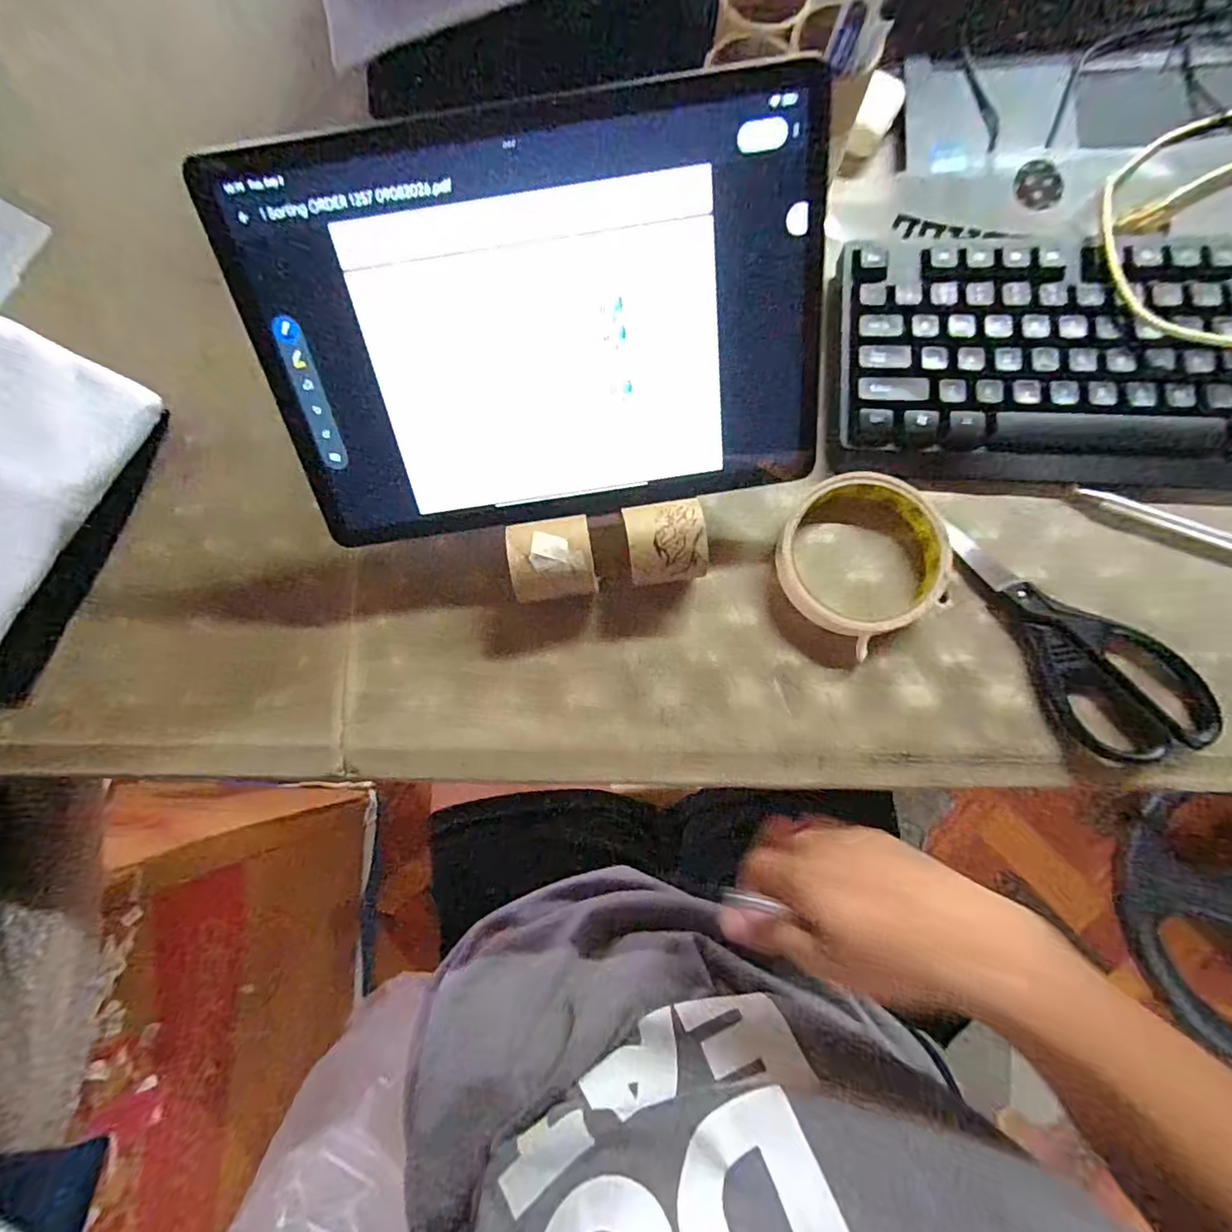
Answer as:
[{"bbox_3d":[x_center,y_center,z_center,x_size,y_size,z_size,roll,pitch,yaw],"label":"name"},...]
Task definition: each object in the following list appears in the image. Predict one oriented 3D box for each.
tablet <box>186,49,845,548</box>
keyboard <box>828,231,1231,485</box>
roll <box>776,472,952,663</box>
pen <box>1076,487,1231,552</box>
[{"bbox_3d":[-0.031,-0.124,0.263,0.246,0.008,0.162,-8,120,1],"label":"tablet"},{"bbox_3d":[0.337,-0.135,0.307,0.423,0.025,0.135,5,82,5],"label":"keyboard"},{"bbox_3d":[0.133,-0.033,0.317,0.084,0.020,0.088,-1,81,4],"label":"roll"},{"bbox_3d":[0.309,-0.044,0.305,0.123,0.009,0.007,25,84,8],"label":"pen"}]

